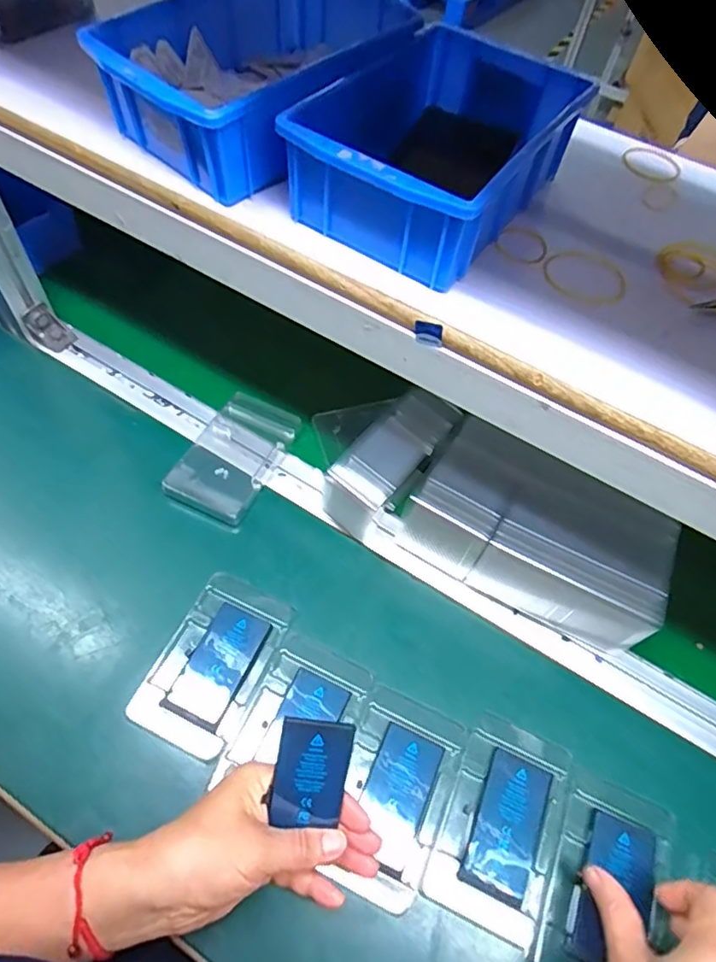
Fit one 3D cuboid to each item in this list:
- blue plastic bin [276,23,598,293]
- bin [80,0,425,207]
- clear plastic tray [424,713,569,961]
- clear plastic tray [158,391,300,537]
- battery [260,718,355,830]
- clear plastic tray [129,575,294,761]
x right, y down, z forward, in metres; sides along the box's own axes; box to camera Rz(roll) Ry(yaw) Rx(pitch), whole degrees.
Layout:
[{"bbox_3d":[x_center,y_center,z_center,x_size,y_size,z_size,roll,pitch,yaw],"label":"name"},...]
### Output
[{"bbox_3d":[0.054,-0.223,0.387,0.132,0.063,0.201,32,59,14],"label":"blue plastic bin"},{"bbox_3d":[-0.068,-0.286,0.406,0.204,0.070,0.140,-37,68,-26],"label":"bin"},{"bbox_3d":[0.101,0.239,0.404,0.076,0.007,0.126,24,58,9],"label":"clear plastic tray"},{"bbox_3d":[-0.113,-0.028,0.542,0.076,0.017,0.144,24,58,9],"label":"clear plastic tray"},{"bbox_3d":[-0.028,0.175,0.346,0.044,0.005,0.060,8,90,-10],"label":"battery"},{"bbox_3d":[-0.111,0.139,0.447,0.075,0.010,0.126,24,58,9],"label":"clear plastic tray"}]

